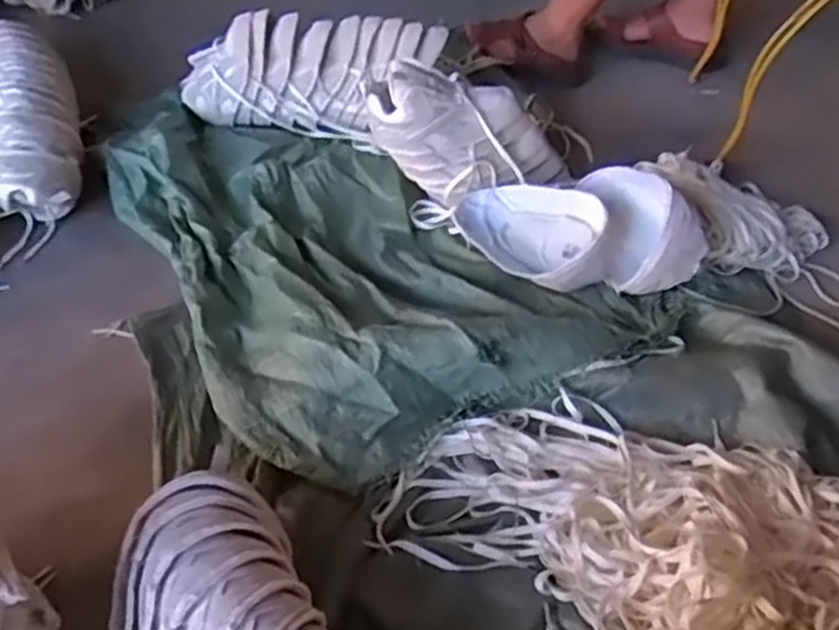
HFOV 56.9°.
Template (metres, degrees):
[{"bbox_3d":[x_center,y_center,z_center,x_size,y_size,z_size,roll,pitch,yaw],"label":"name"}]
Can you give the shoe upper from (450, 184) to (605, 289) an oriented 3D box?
[{"bbox_3d":[0.159,-0.113,1.100,0.222,0.071,0.150,22,51,21],"label":"shoe upper"}]

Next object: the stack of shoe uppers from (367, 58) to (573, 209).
[{"bbox_3d":[0.075,-0.256,1.147,0.266,0.185,0.131,10,47,12],"label":"stack of shoe uppers"}]

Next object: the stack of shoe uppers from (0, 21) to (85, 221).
[{"bbox_3d":[-0.693,-0.353,1.344,0.209,0.135,0.562,-25,50,-20],"label":"stack of shoe uppers"}]

